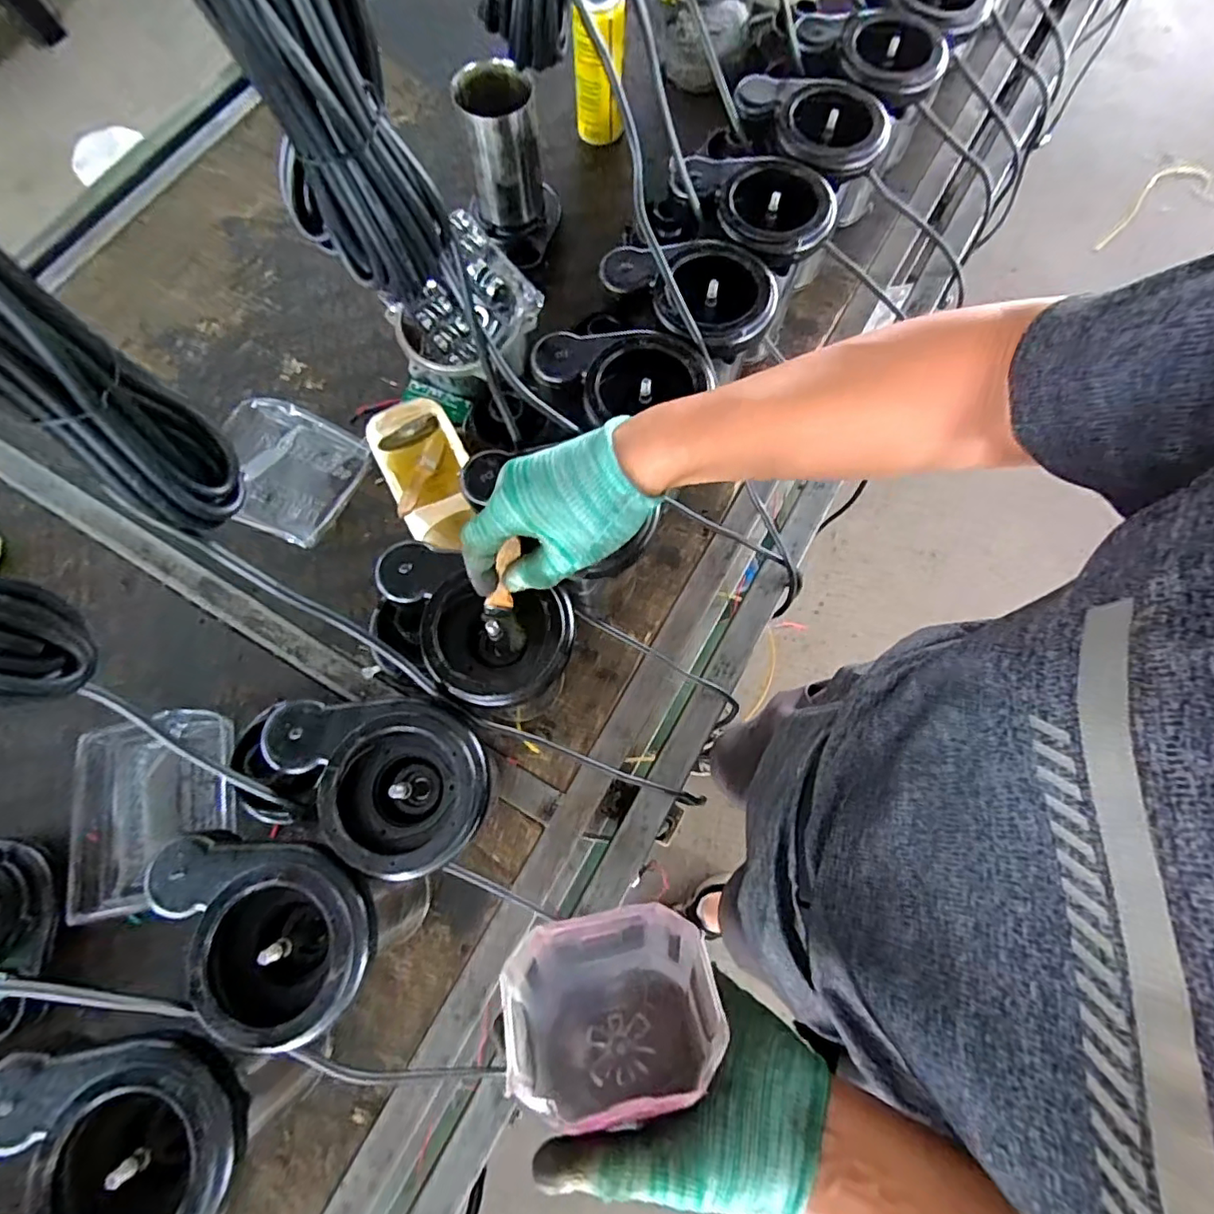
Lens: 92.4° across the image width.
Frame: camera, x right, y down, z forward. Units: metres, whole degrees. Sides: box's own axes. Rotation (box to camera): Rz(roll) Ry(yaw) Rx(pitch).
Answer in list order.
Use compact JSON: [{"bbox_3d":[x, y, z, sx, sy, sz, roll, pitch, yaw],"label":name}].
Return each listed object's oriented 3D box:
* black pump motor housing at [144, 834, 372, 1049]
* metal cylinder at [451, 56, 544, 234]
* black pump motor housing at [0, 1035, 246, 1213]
[{"bbox_3d":[-0.248,0.228,0.416,0.170,0.052,0.123,16,74,4],"label":"black pump motor housing"},{"bbox_3d":[-0.126,-0.545,0.719,0.087,0.181,0.082,-10,73,-3],"label":"metal cylinder"},{"bbox_3d":[-0.323,0.351,0.374,0.164,0.050,0.124,-4,73,-2],"label":"black pump motor housing"}]

